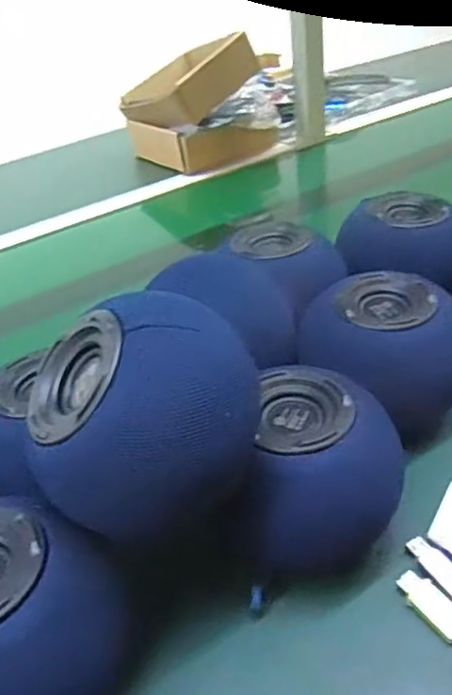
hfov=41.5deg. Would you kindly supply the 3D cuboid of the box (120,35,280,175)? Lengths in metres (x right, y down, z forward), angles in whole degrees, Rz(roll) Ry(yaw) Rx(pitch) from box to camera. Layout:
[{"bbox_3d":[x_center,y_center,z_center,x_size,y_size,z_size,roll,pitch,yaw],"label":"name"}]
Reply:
[{"bbox_3d":[-0.060,-0.443,1.070,0.218,0.173,0.245,-22,38,-18],"label":"box"}]

